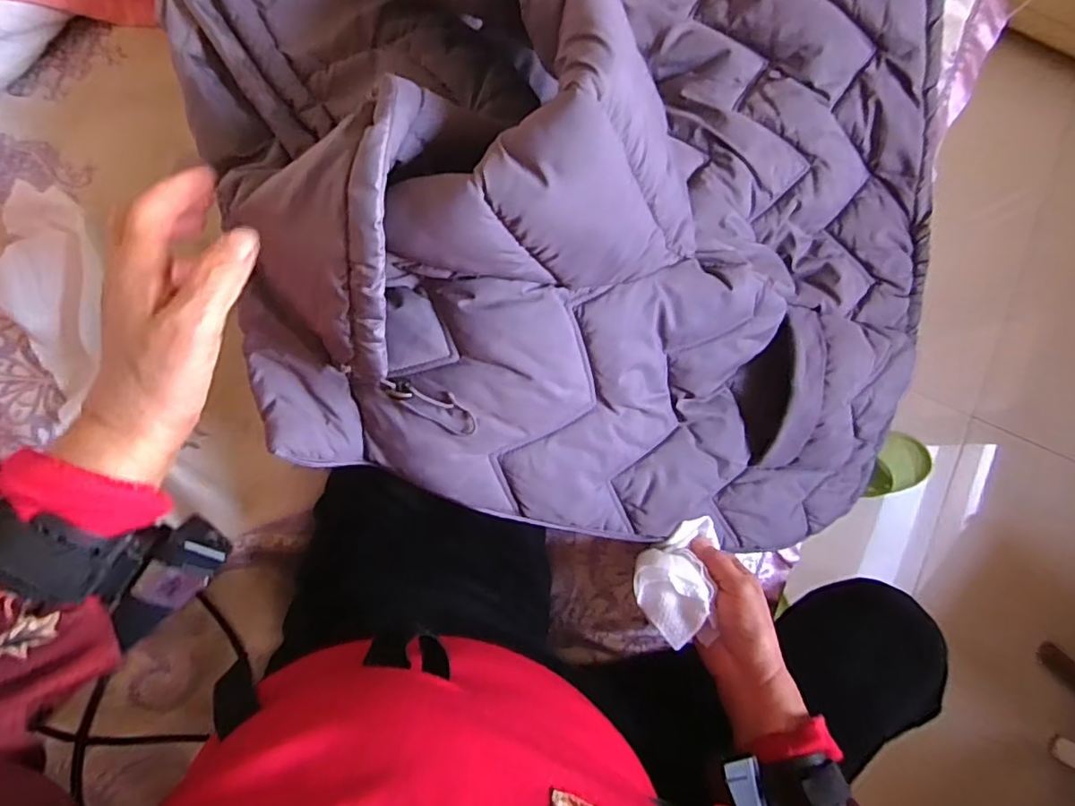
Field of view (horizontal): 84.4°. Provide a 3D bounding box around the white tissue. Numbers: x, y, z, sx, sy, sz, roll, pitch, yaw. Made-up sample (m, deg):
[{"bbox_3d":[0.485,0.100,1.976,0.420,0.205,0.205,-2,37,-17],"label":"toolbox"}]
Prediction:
[{"bbox_3d":[0.114,0.140,0.484,0.063,0.040,0.098,17,82,-3],"label":"white tissue"}]

